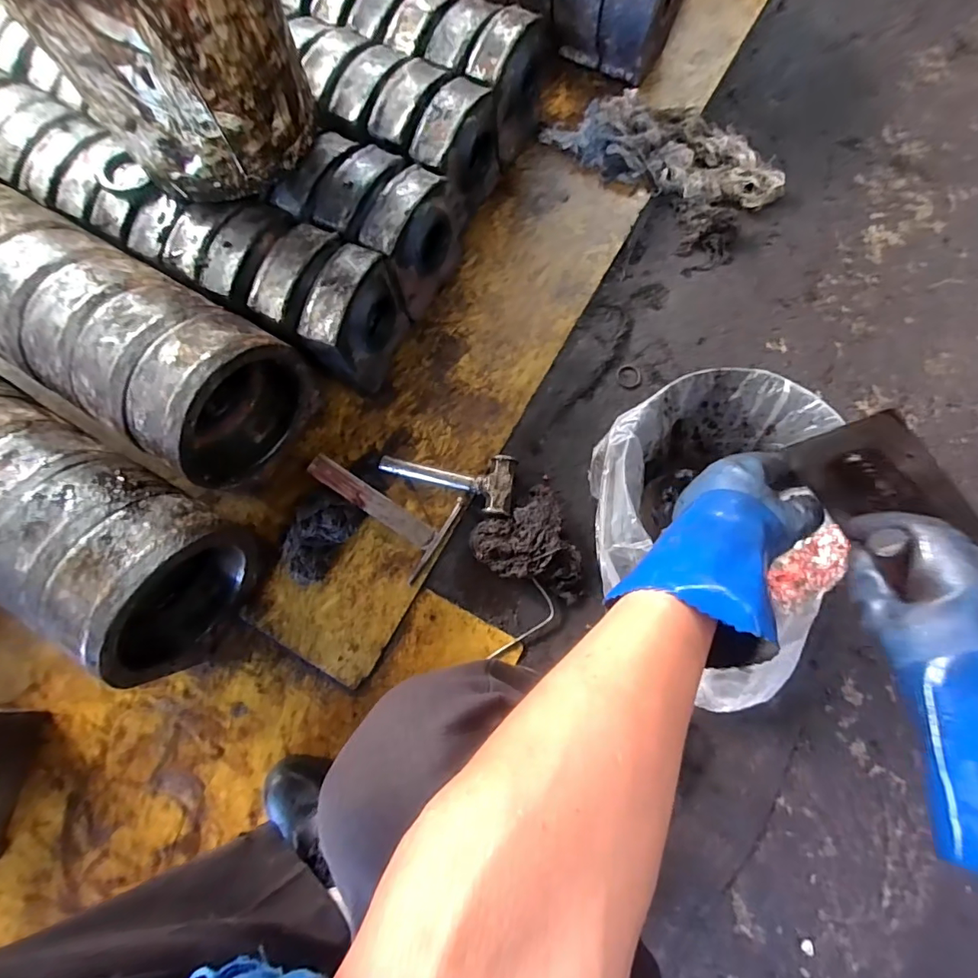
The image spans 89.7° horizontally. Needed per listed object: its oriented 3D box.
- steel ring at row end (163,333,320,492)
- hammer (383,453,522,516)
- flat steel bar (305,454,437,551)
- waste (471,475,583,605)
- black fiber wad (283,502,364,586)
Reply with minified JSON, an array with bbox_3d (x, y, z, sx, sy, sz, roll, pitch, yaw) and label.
[{"bbox_3d":[-0.357,-0.114,0.694,0.083,0.229,0.219,32,79,9],"label":"steel ring at row end"},{"bbox_3d":[-0.067,-0.015,0.759,0.210,0.033,0.095,8,76,4],"label":"hammer"},{"bbox_3d":[-0.180,0.020,0.755,0.212,0.016,0.038,35,68,1],"label":"flat steel bar"},{"bbox_3d":[0.069,0.089,0.728,0.160,0.041,0.162,-34,80,-6],"label":"waste"},{"bbox_3d":[-0.261,0.072,0.739,0.083,0.044,0.137,32,79,9],"label":"black fiber wad"}]

